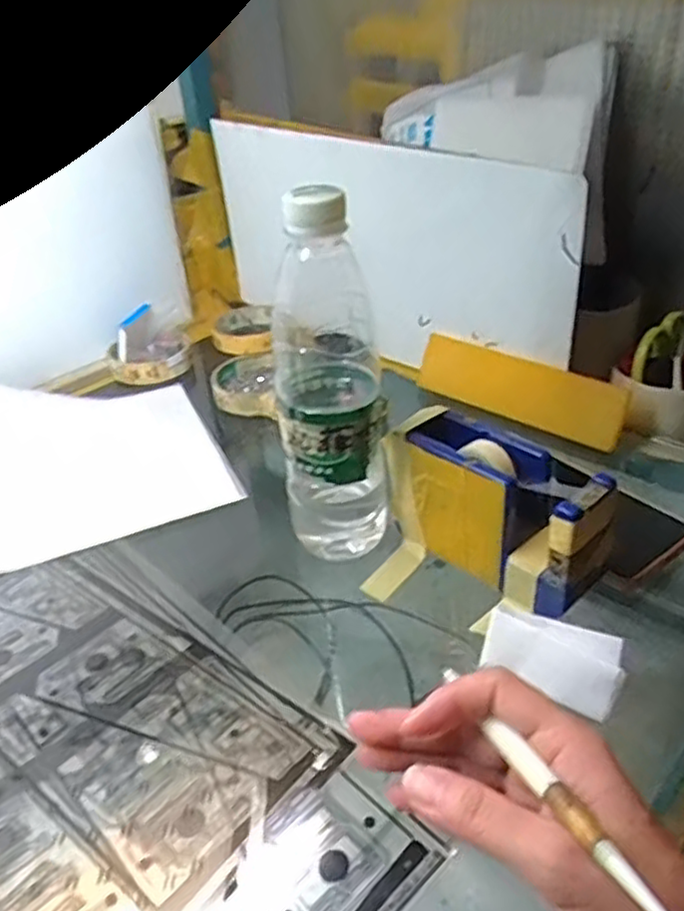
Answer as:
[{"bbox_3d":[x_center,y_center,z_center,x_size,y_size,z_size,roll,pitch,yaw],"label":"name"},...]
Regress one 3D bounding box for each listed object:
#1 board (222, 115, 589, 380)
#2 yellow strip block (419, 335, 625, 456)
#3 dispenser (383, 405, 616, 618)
[{"bbox_3d":[0.025,-0.192,0.660,0.411,0.183,0.014,25,44,37],"label":"board"},{"bbox_3d":[0.146,-0.058,0.602,0.018,0.054,0.189,-31,41,-33],"label":"yellow strip block"},{"bbox_3d":[0.090,0.033,0.426,0.052,0.079,0.136,-31,41,-33],"label":"dispenser"}]

